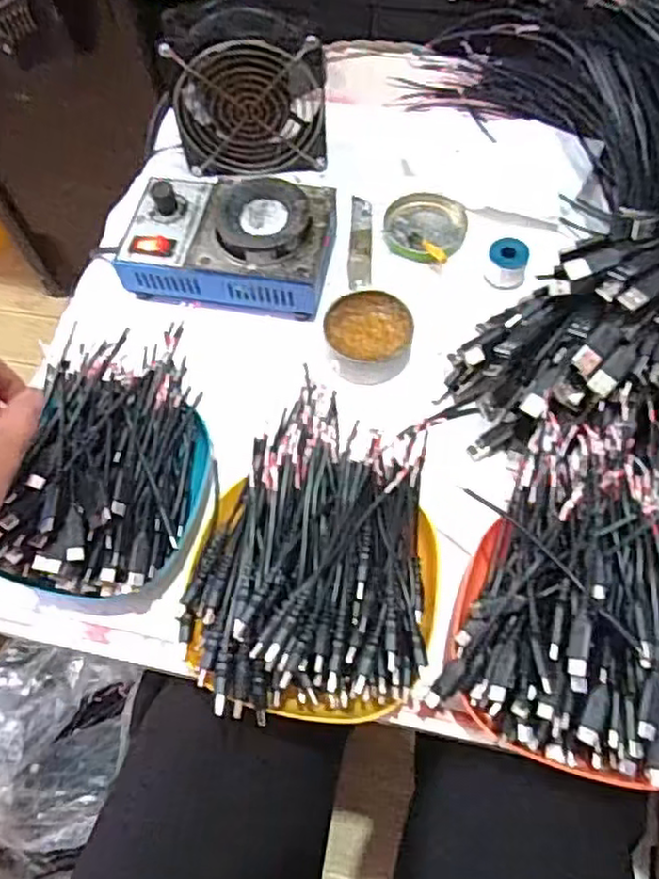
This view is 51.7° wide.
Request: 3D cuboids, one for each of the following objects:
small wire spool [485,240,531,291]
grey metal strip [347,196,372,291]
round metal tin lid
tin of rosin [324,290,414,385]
[{"bbox_3d":[0.133,-0.130,0.507,0.028,0.024,0.030,-1,64,3],"label":"small wire spool"},{"bbox_3d":[0.025,-0.158,0.542,0.018,0.004,0.094,0,64,4],"label":"grey metal strip"},{"bbox_3d":[0.075,-0.171,0.544,0.064,0.007,0.068,-1,64,3],"label":"round metal tin lid"},{"bbox_3d":[0.028,-0.075,0.487,0.060,0.023,0.066,-1,64,3],"label":"tin of rosin"}]

